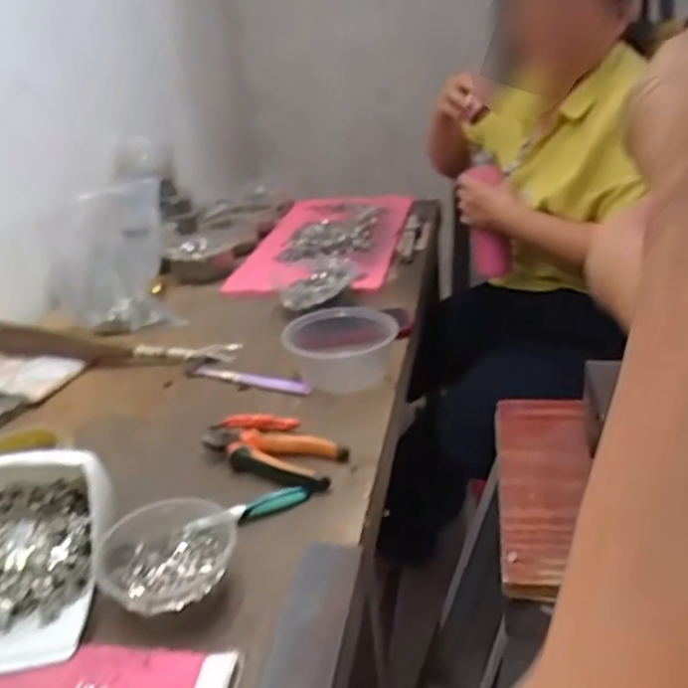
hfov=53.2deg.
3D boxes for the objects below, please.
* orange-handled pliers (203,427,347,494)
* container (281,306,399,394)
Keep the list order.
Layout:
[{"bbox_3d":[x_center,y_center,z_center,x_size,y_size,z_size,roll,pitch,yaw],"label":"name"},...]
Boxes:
[{"bbox_3d":[-0.077,0.109,0.693,0.148,0.021,0.070,6,28,24],"label":"orange-handled pliers"},{"bbox_3d":[-0.004,0.001,0.844,0.131,0.068,0.120,-3,25,6],"label":"container"}]

